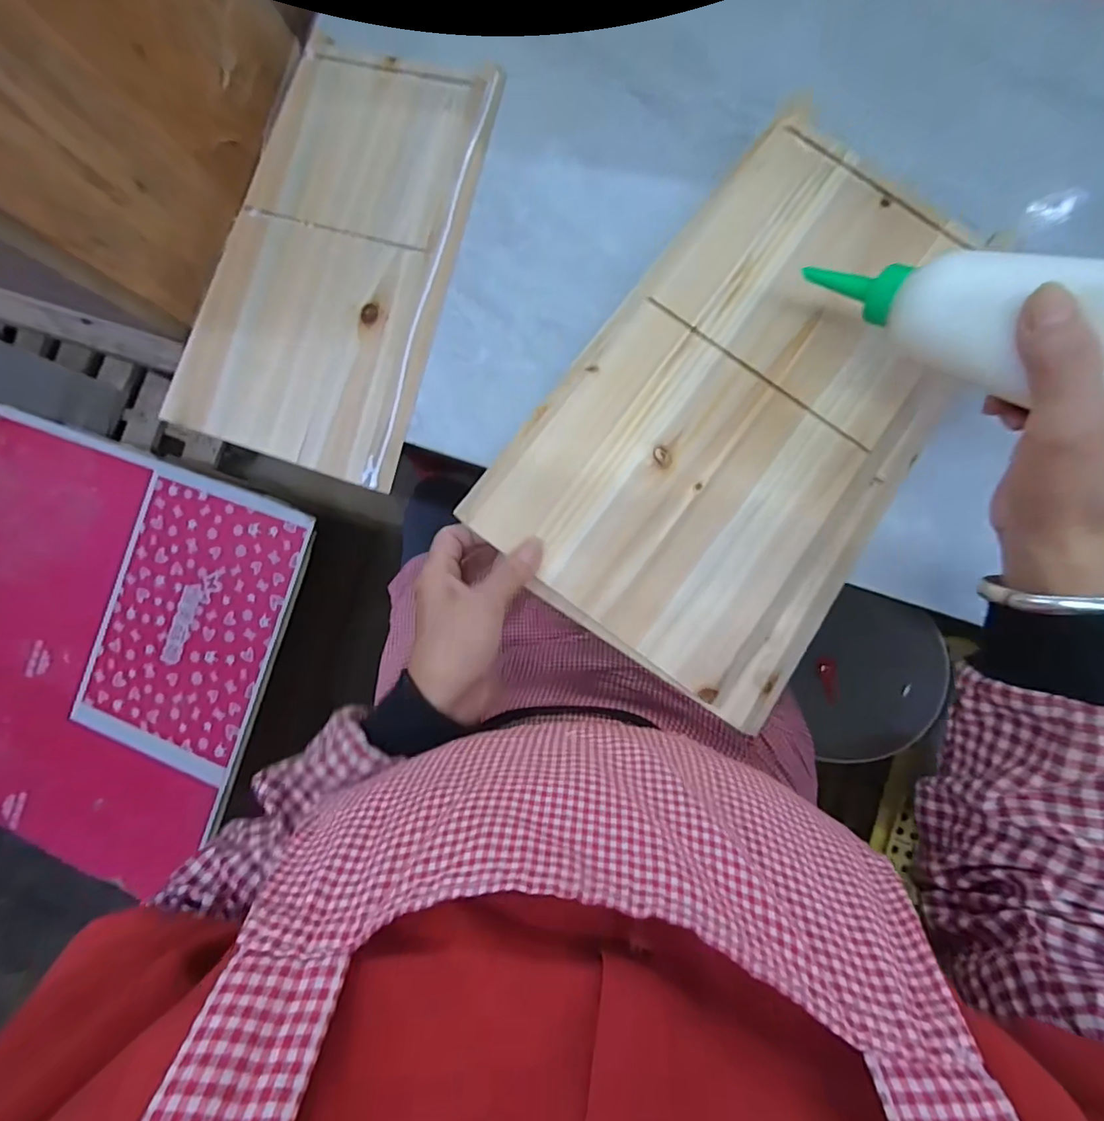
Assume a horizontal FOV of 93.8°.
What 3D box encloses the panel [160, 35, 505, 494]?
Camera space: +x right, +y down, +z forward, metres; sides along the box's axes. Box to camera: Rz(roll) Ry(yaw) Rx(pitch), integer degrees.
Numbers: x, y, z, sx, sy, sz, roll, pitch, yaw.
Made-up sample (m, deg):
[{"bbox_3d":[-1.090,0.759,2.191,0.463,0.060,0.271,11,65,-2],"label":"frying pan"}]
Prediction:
[{"bbox_3d":[-0.186,-0.262,0.443,0.208,0.023,0.358,17,90,10],"label":"panel"}]

